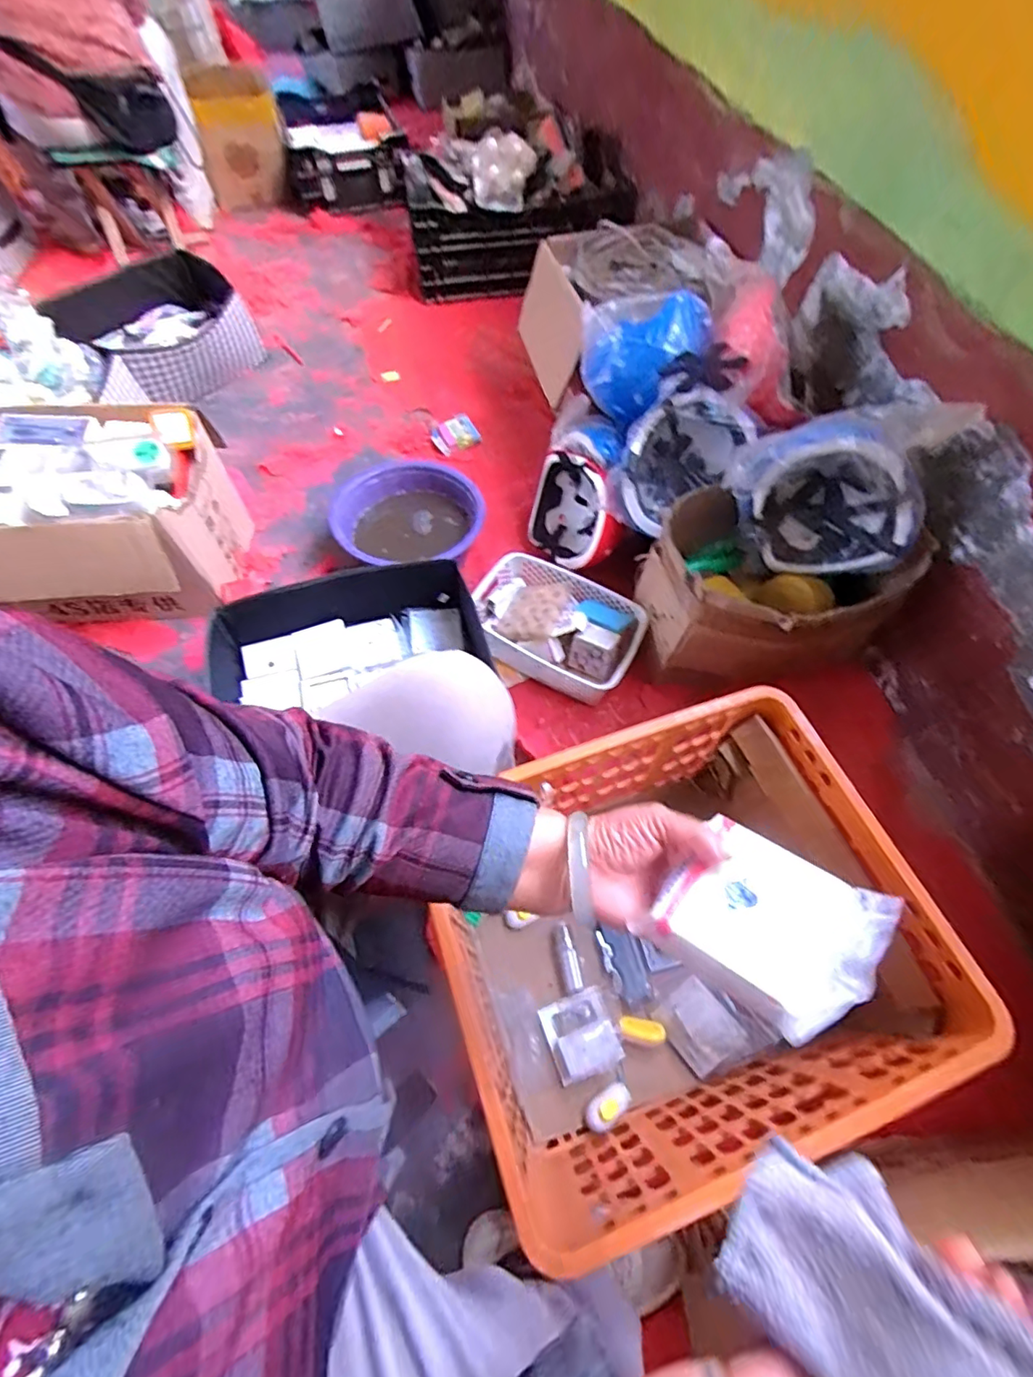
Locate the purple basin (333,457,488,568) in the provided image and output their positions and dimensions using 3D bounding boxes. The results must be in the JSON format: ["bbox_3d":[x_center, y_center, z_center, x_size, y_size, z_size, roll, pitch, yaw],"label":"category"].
[{"bbox_3d":[-0.214,-0.340,1.113,0.284,0.134,0.275,0,61,0],"label":"purple basin"}]

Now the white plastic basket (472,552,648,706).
[{"bbox_3d":[0.072,-0.116,0.984,0.299,0.085,0.212,25,64,14],"label":"white plastic basket"}]

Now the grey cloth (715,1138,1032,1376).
[{"bbox_3d":[0.177,0.268,0.224,0.166,0.058,0.073,20,61,28],"label":"grey cloth"}]

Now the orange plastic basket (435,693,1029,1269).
[{"bbox_3d":[0.178,0.281,0.652,0.456,0.280,0.390,-17,62,-10],"label":"orange plastic basket"}]

